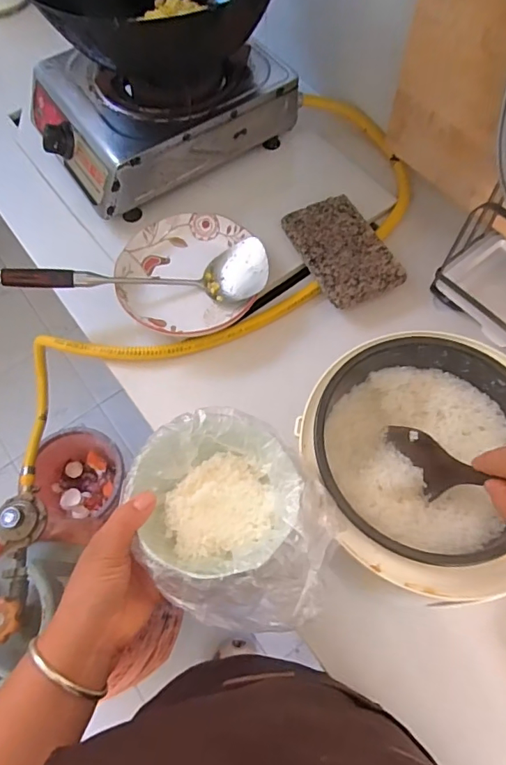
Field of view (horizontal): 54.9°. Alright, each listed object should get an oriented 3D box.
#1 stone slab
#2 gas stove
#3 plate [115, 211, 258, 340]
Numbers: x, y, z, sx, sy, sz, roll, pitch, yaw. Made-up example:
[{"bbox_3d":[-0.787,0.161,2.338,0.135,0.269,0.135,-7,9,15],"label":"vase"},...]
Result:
[{"bbox_3d":[0.129,-0.194,0.716,0.112,0.024,0.181,-23,66,-9],"label":"stone slab"},{"bbox_3d":[-0.156,-0.459,0.805,0.370,0.112,0.277,-31,67,-12],"label":"gas stove"},{"bbox_3d":[-0.097,-0.155,0.703,0.185,0.037,0.195,-1,64,2],"label":"plate"}]

